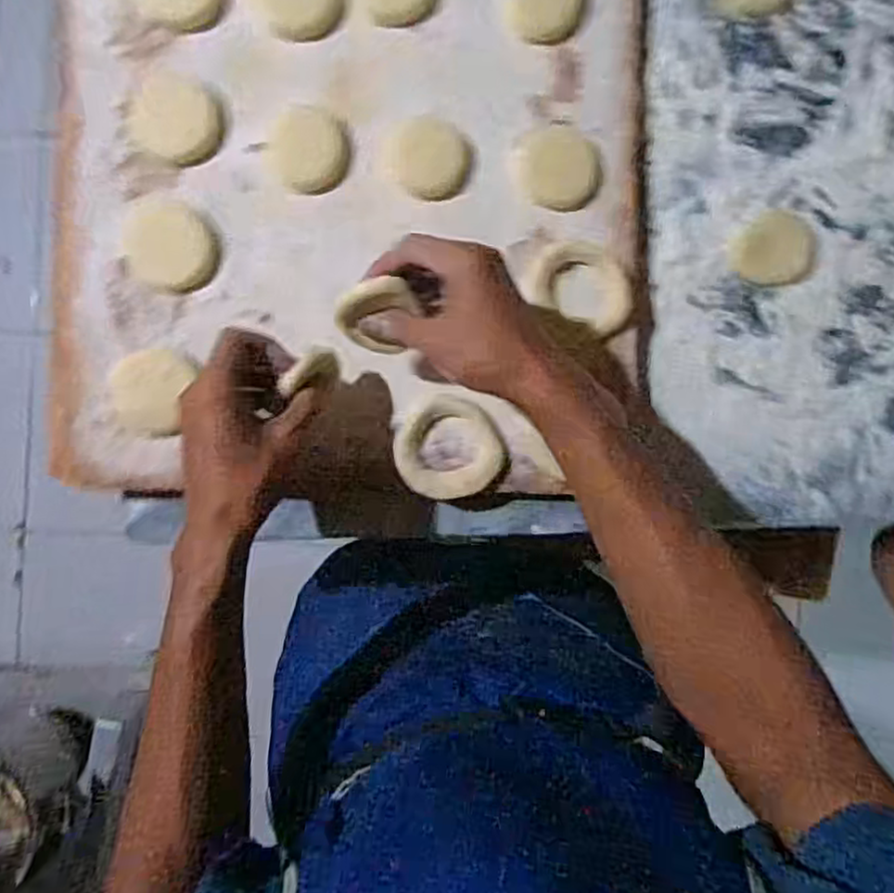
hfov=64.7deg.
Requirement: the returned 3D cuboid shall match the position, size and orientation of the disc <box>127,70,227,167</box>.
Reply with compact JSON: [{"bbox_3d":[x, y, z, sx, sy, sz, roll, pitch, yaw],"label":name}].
[{"bbox_3d":[-0.192,-0.235,0.504,0.067,0.007,0.063,0,91,-3],"label":"disc"}]

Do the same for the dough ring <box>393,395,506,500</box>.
[{"bbox_3d":[0.003,0.001,0.522,0.080,0.020,0.073,3,91,-3],"label":"dough ring"}]

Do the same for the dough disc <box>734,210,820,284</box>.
[{"bbox_3d":[0.254,-0.153,0.544,0.063,0.004,0.055,5,91,-3],"label":"dough disc"}]

